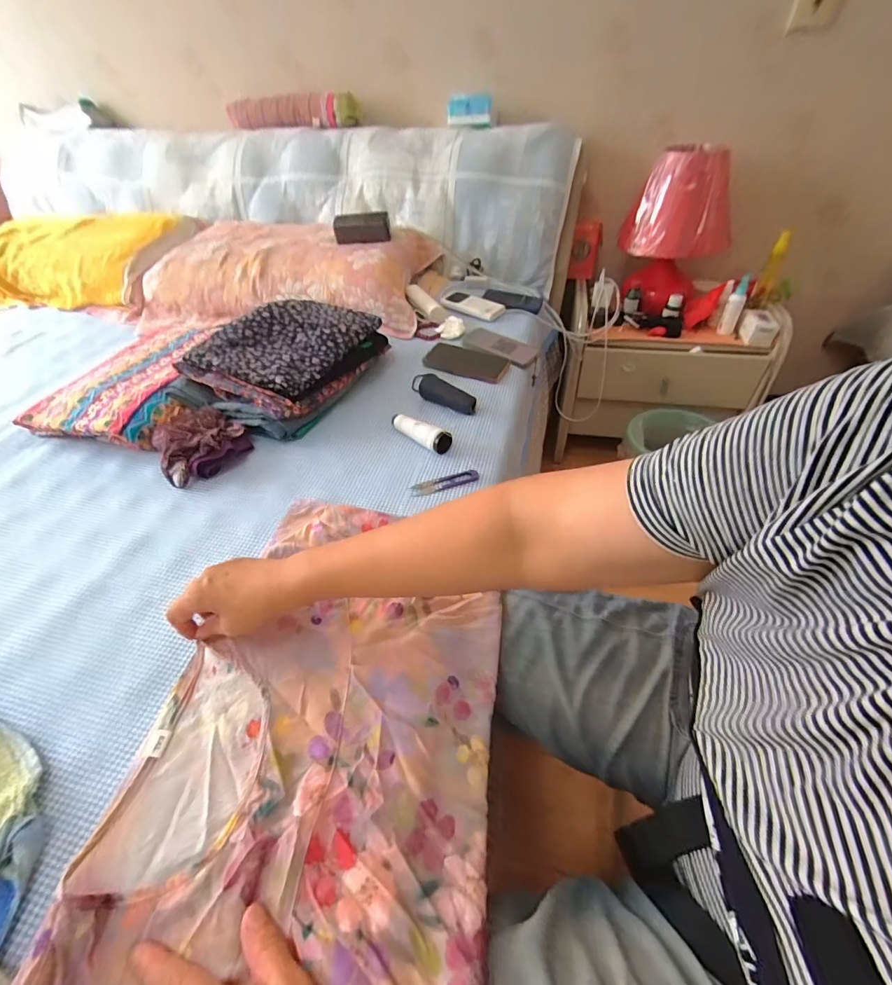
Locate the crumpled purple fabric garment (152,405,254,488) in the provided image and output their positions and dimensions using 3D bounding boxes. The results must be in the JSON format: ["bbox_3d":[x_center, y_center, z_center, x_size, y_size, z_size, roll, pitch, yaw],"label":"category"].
[{"bbox_3d":[-0.381,-0.082,0.660,0.124,0.048,0.144,-27,50,-23],"label":"crumpled purple fabric garment"}]

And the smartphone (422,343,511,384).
[{"bbox_3d":[0.039,-0.260,0.843,0.163,0.014,0.087,17,48,18],"label":"smartphone"}]

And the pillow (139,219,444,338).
[{"bbox_3d":[-0.380,-0.546,1.026,0.665,0.122,0.393,6,46,9],"label":"pillow"}]

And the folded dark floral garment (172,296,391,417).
[{"bbox_3d":[-0.266,-0.248,0.763,0.200,0.109,0.307,18,49,19],"label":"folded dark floral garment"}]

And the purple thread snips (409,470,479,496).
[{"bbox_3d":[-0.001,-0.016,0.621,0.102,0.006,0.023,-17,47,-15],"label":"purple thread snips"}]

